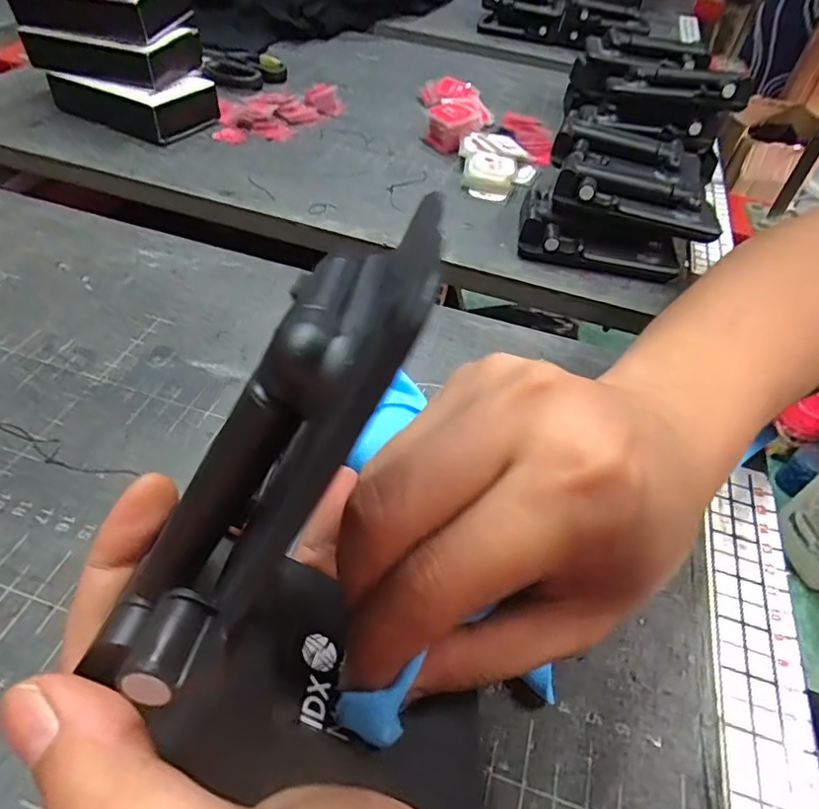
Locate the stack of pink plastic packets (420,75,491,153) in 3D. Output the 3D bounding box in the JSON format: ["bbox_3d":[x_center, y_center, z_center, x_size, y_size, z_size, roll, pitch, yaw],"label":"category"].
[{"bbox_3d":[0.043,-0.268,0.510,0.065,0.026,0.118,6,48,-1],"label":"stack of pink plastic packets"}]

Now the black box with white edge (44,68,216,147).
[{"bbox_3d":[-0.226,-0.254,0.455,0.112,0.034,0.068,21,49,12],"label":"black box with white edge"}]

